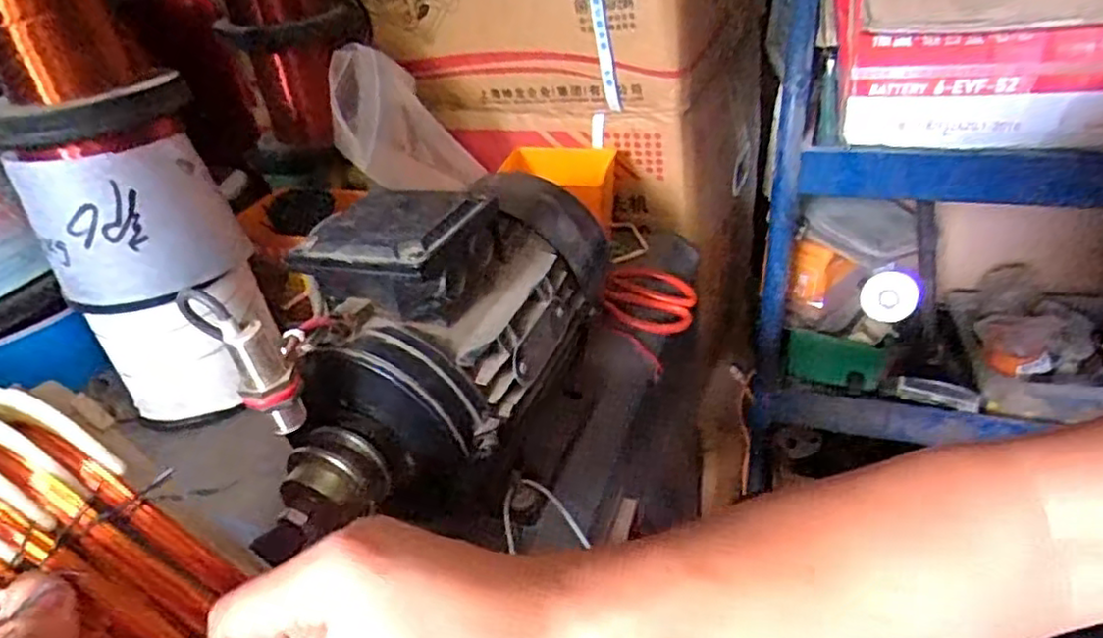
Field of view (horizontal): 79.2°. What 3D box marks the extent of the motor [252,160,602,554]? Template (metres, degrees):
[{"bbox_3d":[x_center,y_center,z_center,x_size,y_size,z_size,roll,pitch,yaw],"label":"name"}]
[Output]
[{"bbox_3d":[-0.060,0.001,0.402,0.114,0.132,0.304,11,37,24],"label":"motor"}]

